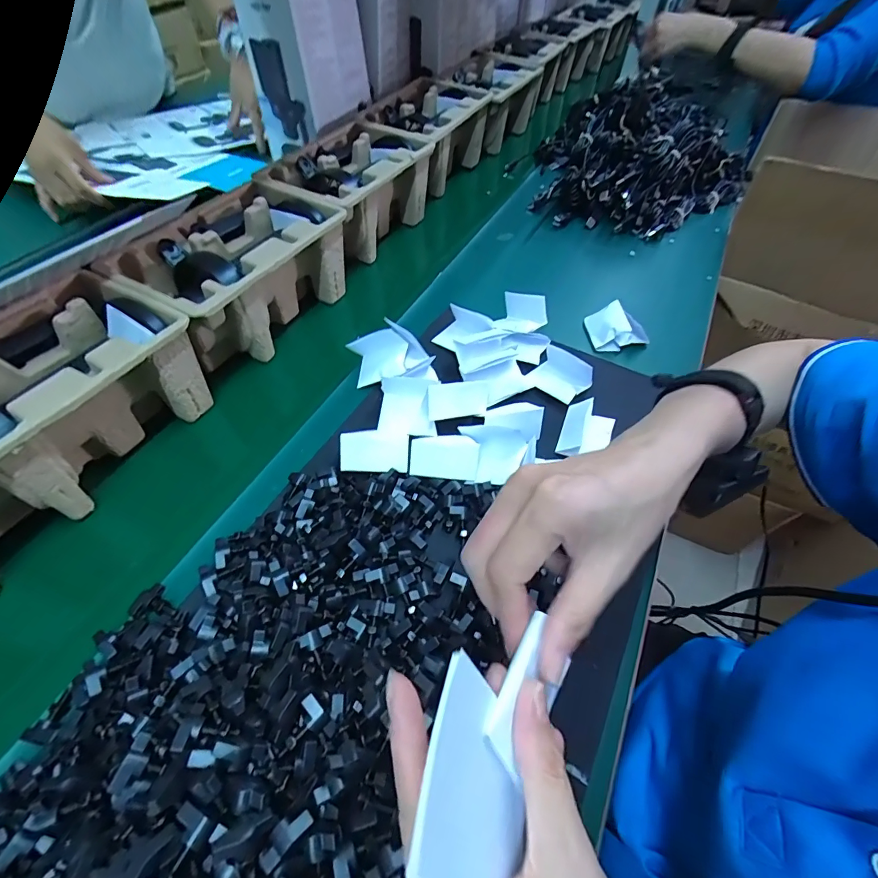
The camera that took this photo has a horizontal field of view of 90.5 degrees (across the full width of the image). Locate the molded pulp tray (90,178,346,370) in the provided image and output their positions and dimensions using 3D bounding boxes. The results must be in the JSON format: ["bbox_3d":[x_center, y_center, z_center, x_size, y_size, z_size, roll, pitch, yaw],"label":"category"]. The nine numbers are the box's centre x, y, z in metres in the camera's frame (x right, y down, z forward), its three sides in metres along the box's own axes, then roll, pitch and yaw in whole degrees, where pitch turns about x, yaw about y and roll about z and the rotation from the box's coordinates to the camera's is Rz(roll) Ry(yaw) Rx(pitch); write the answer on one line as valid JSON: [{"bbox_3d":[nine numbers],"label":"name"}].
[{"bbox_3d":[-0.224,-0.190,0.499,0.152,0.108,0.226,26,60,14],"label":"molded pulp tray"}]

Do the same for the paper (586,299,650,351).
[{"bbox_3d":[0.213,-0.136,0.531,0.062,0.029,0.057,-18,59,-13],"label":"paper"}]

